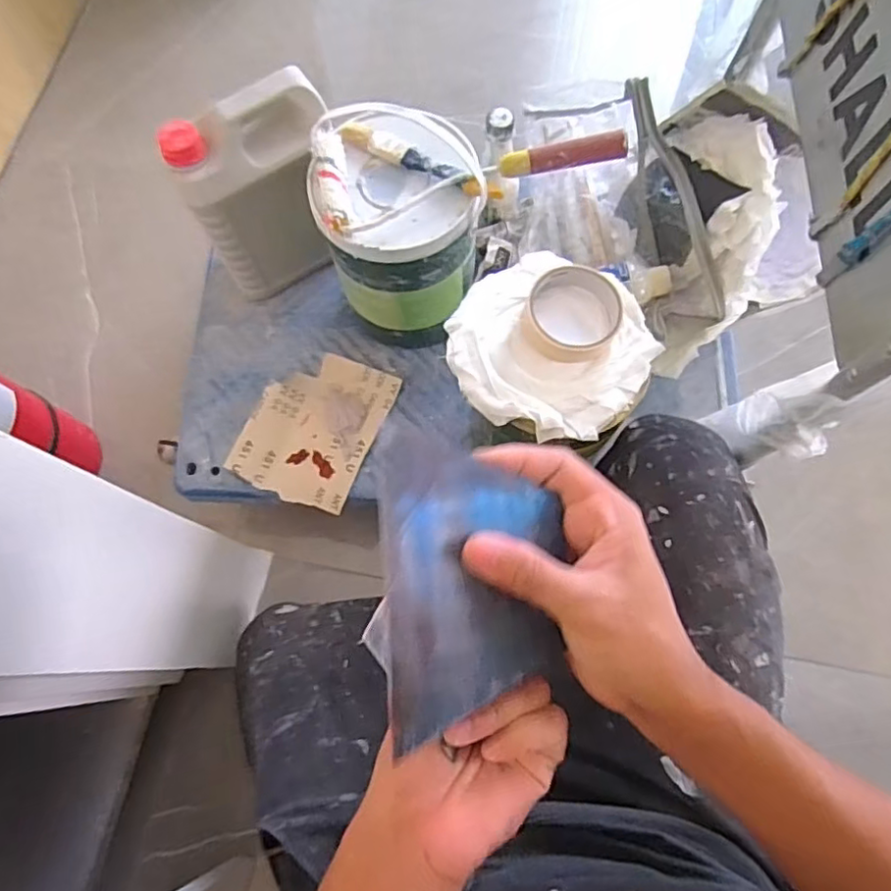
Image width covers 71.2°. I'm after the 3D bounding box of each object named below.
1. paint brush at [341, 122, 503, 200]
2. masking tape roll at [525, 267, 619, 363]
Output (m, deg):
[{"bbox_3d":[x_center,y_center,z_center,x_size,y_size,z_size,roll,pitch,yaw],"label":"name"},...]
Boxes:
[{"bbox_3d":[-0.023,-0.278,0.612,0.174,0.019,0.027,26,75,9],"label":"paint brush"},{"bbox_3d":[0.112,-0.117,0.548,0.079,0.026,0.086,0,72,1],"label":"masking tape roll"}]

